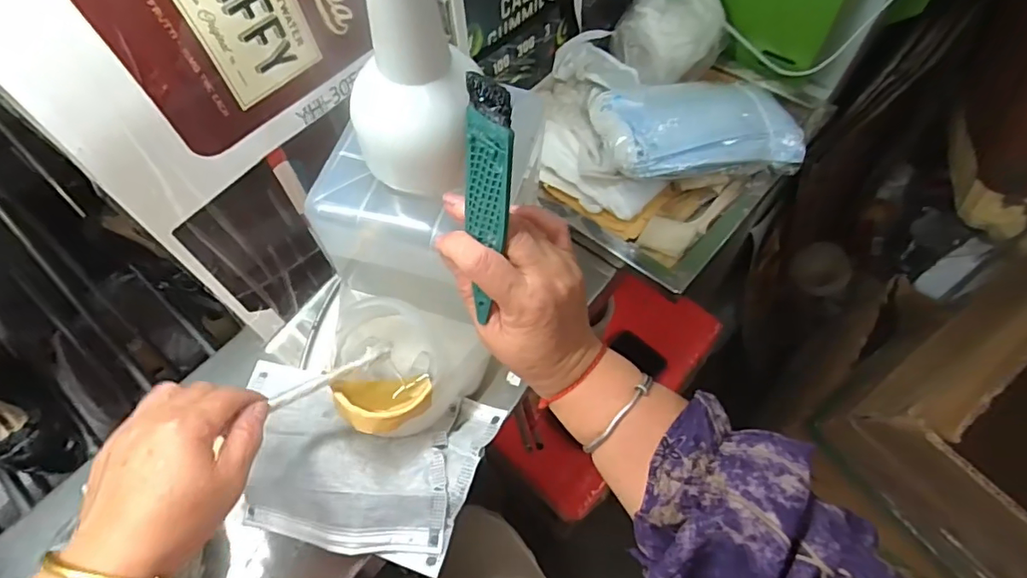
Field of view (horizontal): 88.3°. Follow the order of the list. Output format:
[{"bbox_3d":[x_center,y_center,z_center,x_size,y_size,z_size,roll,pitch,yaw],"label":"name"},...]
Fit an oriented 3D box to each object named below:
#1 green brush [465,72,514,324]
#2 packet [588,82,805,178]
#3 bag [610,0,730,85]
[{"bbox_3d":[-0.015,-0.048,0.302,0.026,0.134,0.010,4,21,5],"label":"green brush"},{"bbox_3d":[0.185,-0.163,0.531,0.196,0.051,0.116,-14,60,-5],"label":"packet"},{"bbox_3d":[0.178,-0.284,0.602,0.123,0.084,0.105,14,61,11],"label":"bag"}]

